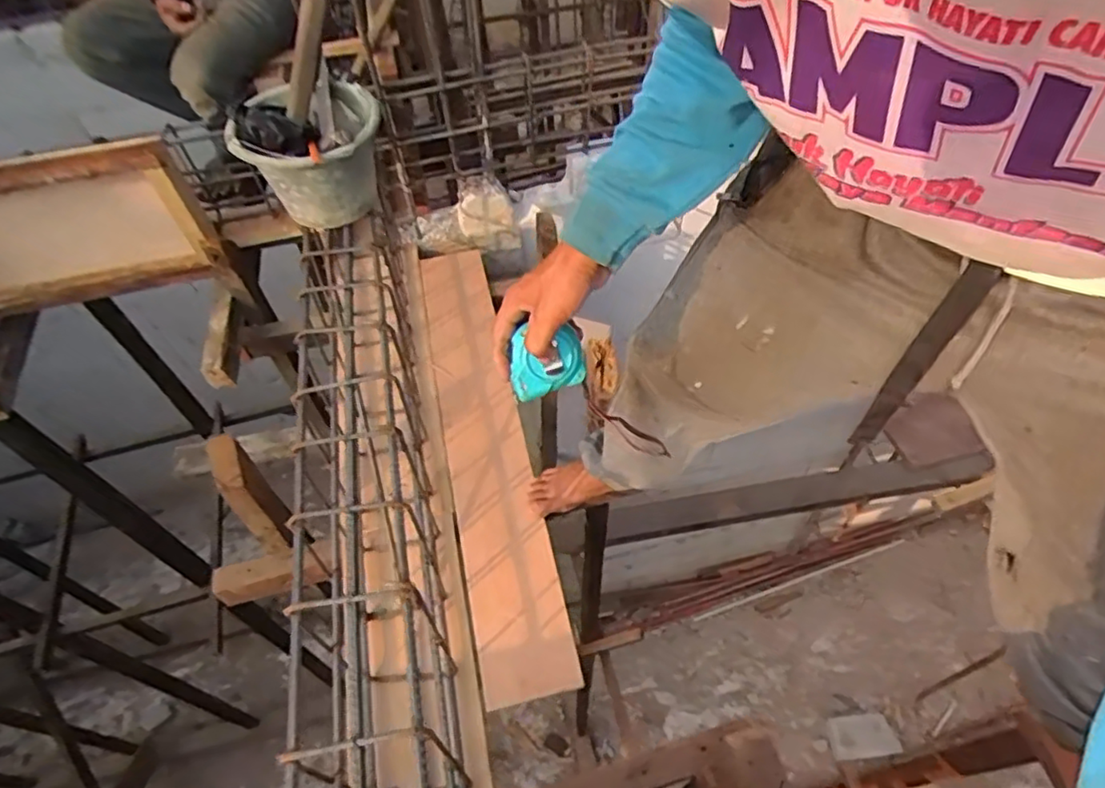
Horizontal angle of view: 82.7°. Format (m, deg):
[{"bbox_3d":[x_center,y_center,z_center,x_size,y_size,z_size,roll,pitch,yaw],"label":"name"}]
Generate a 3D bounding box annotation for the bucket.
[{"bbox_3d":[-0.402,-0.418,1.100,0.214,0.215,0.207,-2,52,2],"label":"bucket"}]

